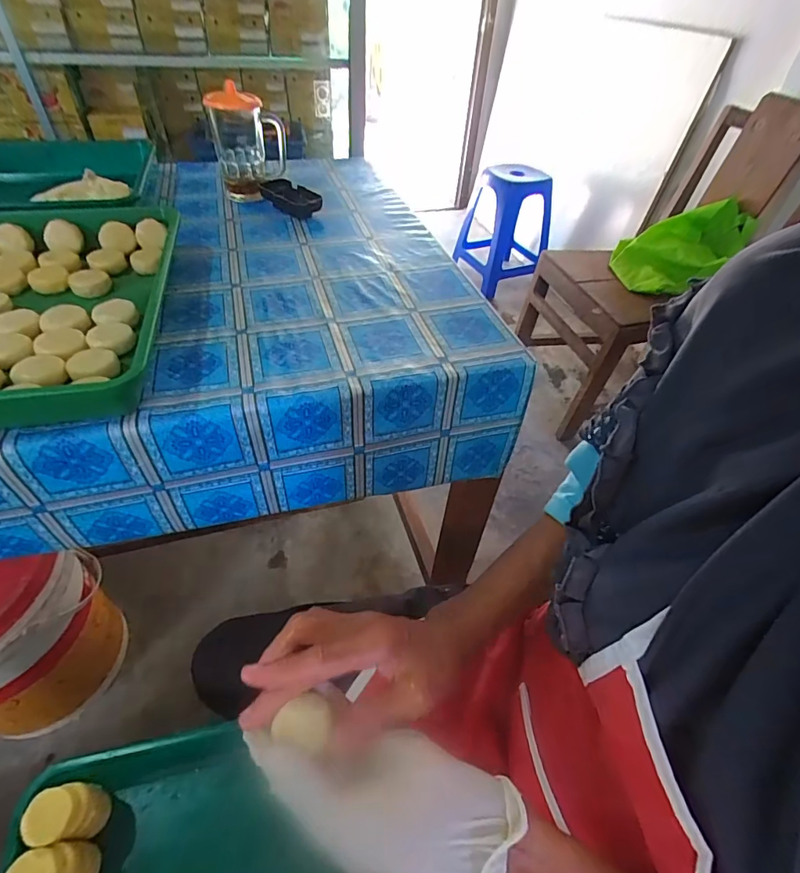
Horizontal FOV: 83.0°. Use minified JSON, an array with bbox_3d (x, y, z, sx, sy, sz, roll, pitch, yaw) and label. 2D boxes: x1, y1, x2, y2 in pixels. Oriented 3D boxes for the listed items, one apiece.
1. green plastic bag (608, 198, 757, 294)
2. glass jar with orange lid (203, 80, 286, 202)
[{"bbox_3d":[0.762,-0.520,1.233,0.297,0.192,0.184,20,48,14],"label":"green plastic bag"},{"bbox_3d":[-0.237,-0.461,0.714,0.108,0.141,0.091,-8,48,-12],"label":"glass jar with orange lid"}]

